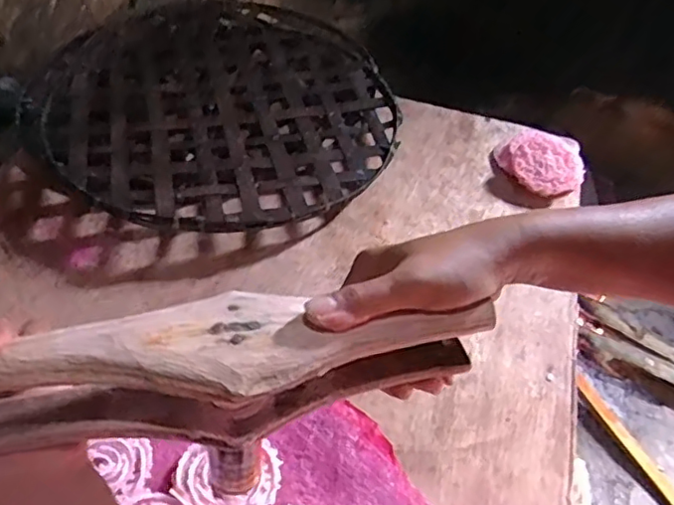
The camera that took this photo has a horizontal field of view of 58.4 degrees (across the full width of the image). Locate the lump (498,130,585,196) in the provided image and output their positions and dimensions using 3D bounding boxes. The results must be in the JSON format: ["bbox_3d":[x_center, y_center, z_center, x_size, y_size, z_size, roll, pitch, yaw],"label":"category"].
[{"bbox_3d":[0.248,-0.107,0.727,0.094,0.034,0.097,8,49,1],"label":"lump"}]

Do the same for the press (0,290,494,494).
[{"bbox_3d":[-0.057,0.068,0.325,0.283,0.072,0.063,-6,50,-9],"label":"press"}]

